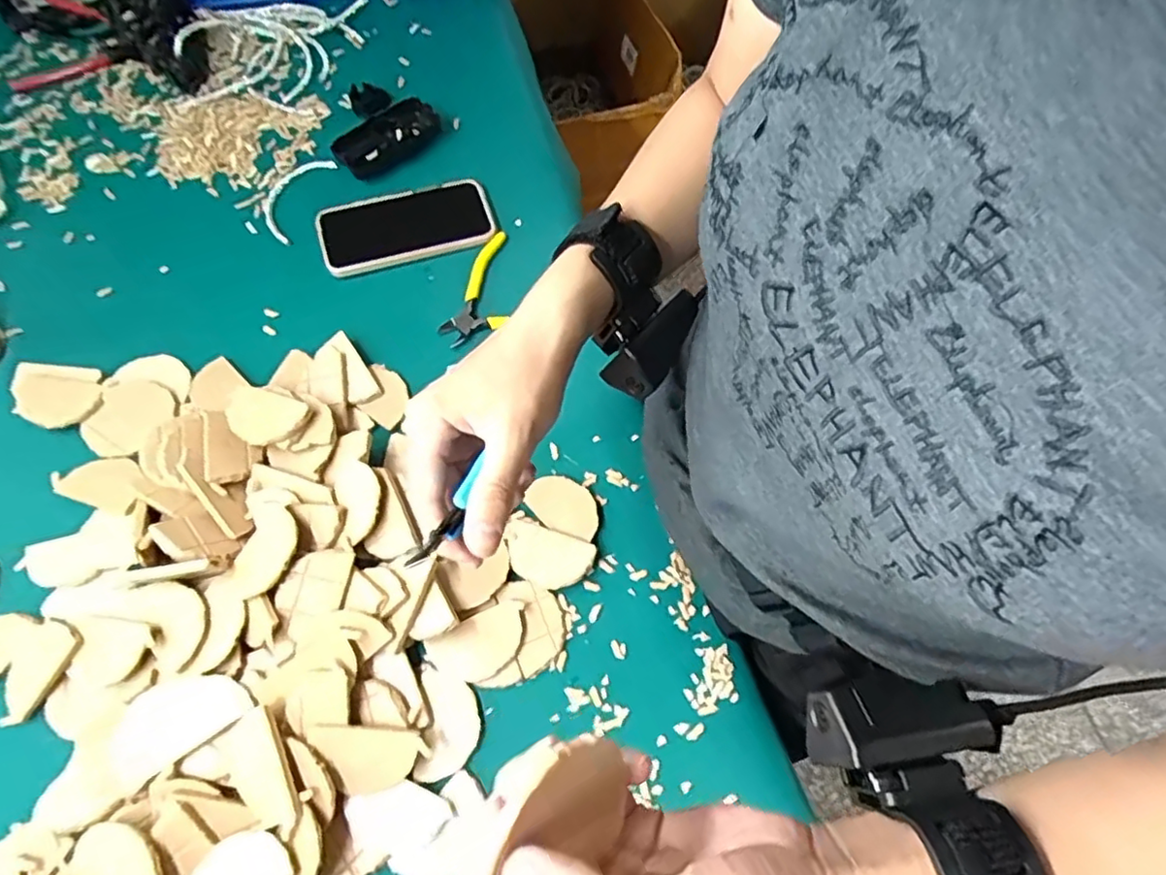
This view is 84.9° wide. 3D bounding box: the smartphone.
[{"bbox_3d":[-0.172,-0.208,0.621,0.162,0.013,0.080,-16,67,-9],"label":"smartphone"}]

